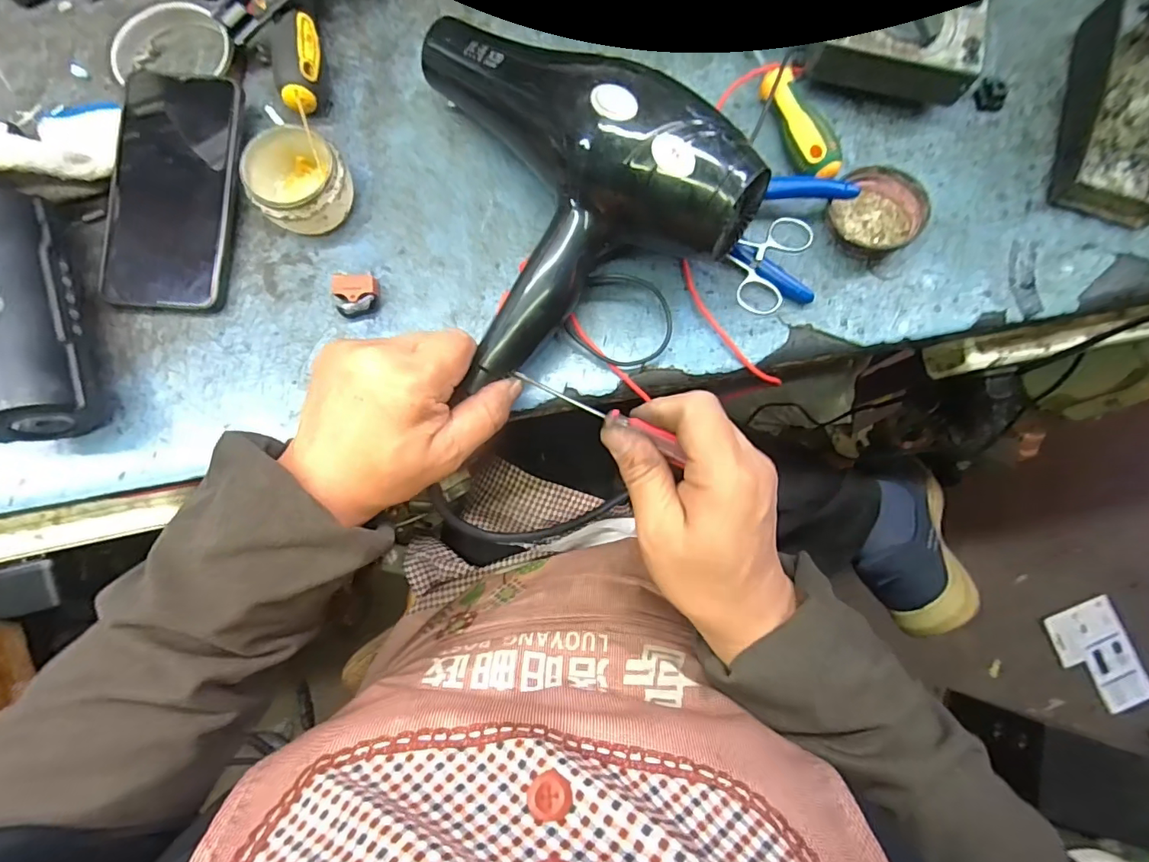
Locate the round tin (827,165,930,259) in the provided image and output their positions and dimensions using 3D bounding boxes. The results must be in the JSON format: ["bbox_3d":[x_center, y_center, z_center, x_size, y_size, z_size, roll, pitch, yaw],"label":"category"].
[{"bbox_3d":[0.205,-0.148,0.342,0.056,0.024,0.060,0,79,0],"label":"round tin"}]

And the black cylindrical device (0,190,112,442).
[{"bbox_3d":[-0.333,-0.072,0.308,0.056,0.052,0.154,-15,80,-3],"label":"black cylindrical device"}]

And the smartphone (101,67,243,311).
[{"bbox_3d":[-0.269,-0.161,0.335,0.078,0.012,0.159,4,86,0],"label":"smartphone"}]

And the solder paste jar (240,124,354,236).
[{"bbox_3d":[-0.181,-0.163,0.335,0.058,0.039,0.063,0,79,0],"label":"solder paste jar"}]

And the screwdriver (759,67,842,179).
[{"bbox_3d":[0.156,-0.210,0.350,0.023,0.028,0.083,-24,80,-5],"label":"screwdriver"}]

